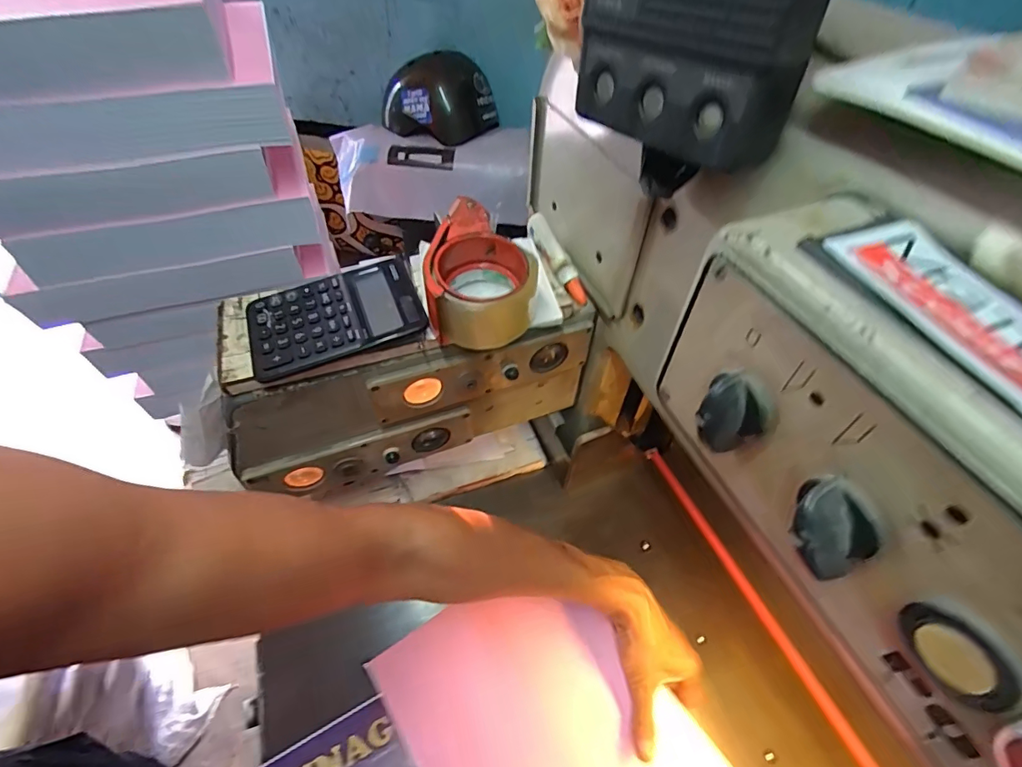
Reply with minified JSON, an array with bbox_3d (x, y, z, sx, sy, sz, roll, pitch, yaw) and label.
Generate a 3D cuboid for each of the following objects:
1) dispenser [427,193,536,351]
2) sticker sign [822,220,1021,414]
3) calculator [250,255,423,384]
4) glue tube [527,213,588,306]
[{"bbox_3d":[-0.024,-0.098,0.425,0.094,0.066,0.124,1,51,0],"label":"dispenser"},{"bbox_3d":[0.155,-0.027,0.164,0.044,0.004,0.085,-14,55,-10],"label":"sticker sign"},{"bbox_3d":[-0.156,-0.062,0.421,0.143,0.024,0.106,-17,53,-14],"label":"calculator"},{"bbox_3d":[0.048,-0.127,0.485,0.022,0.026,0.104,-26,81,-21],"label":"glue tube"}]

